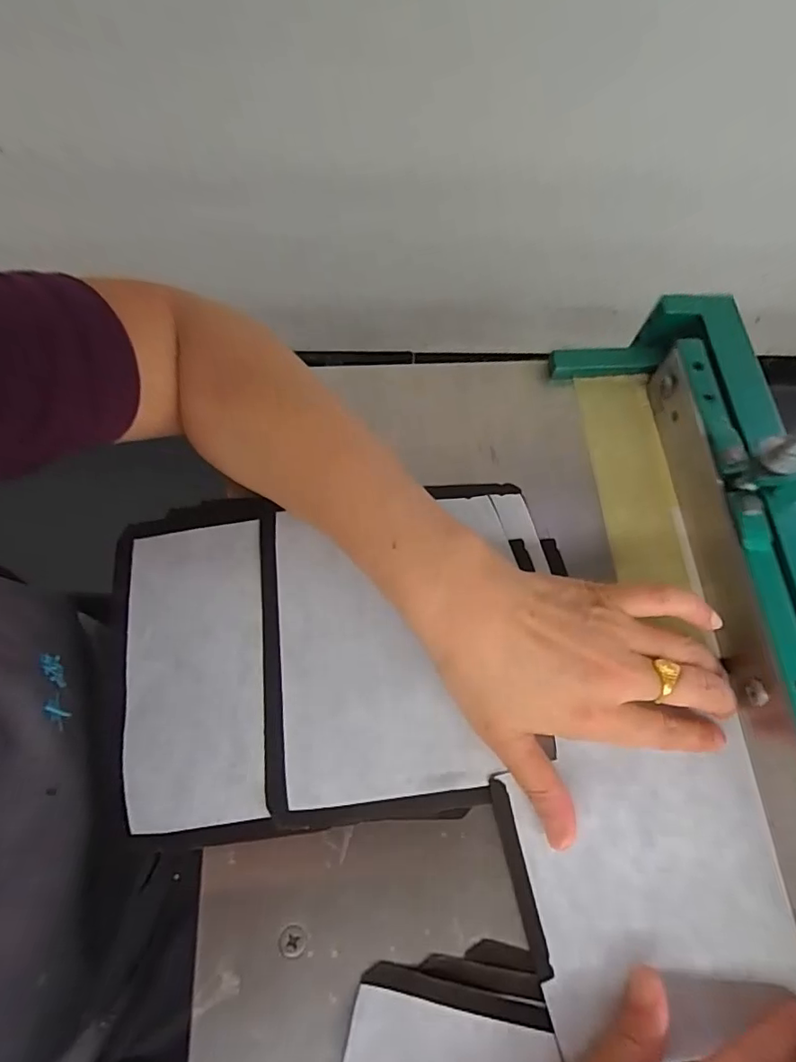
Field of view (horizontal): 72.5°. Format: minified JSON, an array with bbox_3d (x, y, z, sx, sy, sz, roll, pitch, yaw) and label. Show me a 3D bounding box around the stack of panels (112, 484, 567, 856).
[{"bbox_3d":[-0.033,0.059,0.286,0.233,0.019,0.171,-5,67,-4],"label":"stack of panels"}]

